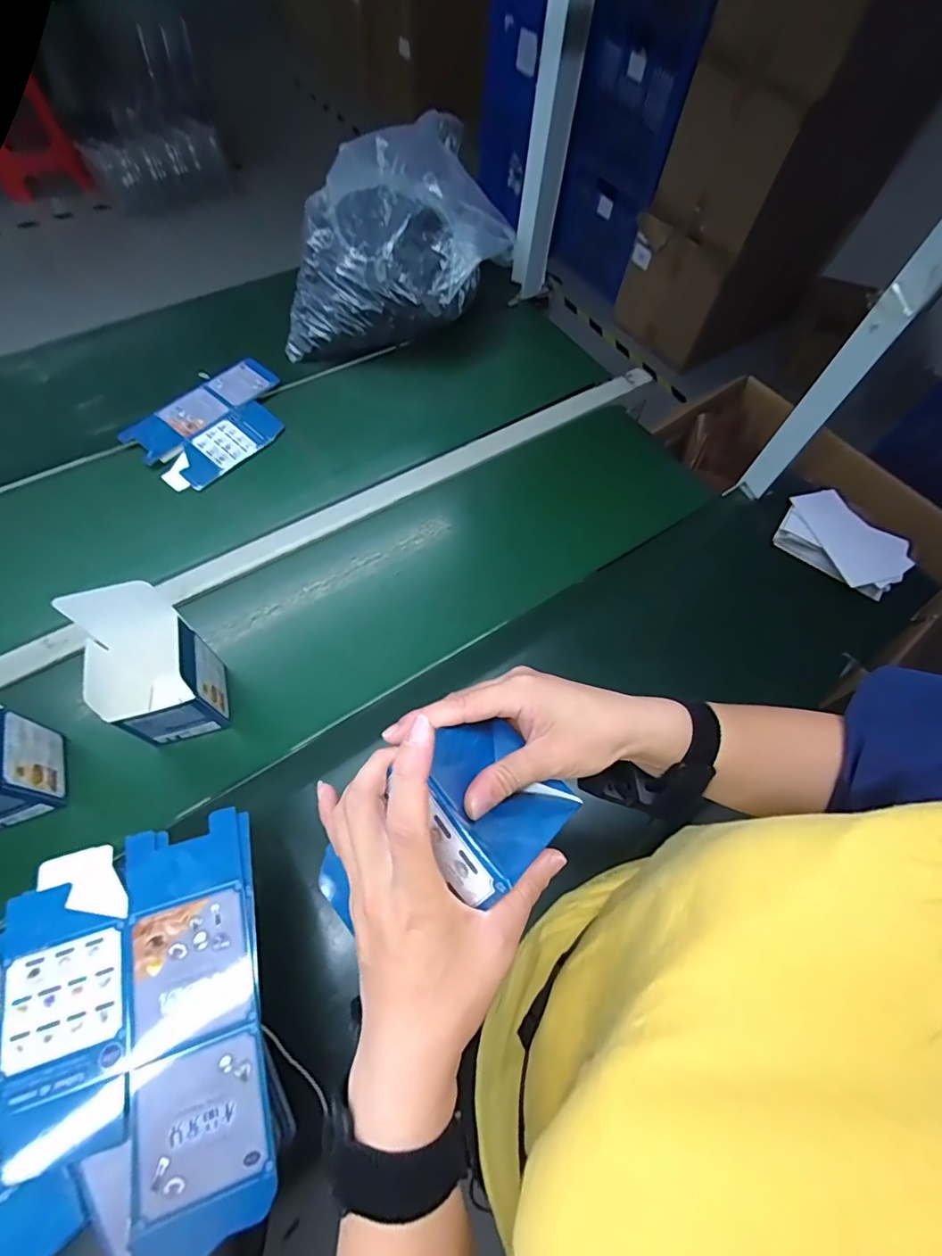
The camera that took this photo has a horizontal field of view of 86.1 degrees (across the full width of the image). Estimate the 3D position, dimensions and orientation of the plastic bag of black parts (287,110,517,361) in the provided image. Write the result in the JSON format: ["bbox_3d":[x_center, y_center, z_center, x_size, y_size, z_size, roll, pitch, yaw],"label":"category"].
[{"bbox_3d":[-0.112,-0.641,0.851,0.341,0.178,0.373,7,65,1],"label":"plastic bag of black parts"}]

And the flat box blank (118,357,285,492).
[{"bbox_3d":[-0.381,-0.311,0.763,0.151,0.010,0.233,41,71,7],"label":"flat box blank"}]

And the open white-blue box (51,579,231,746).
[{"bbox_3d":[-0.329,0.049,0.512,0.100,0.166,0.100,-16,67,-10],"label":"open white-blue box"}]

